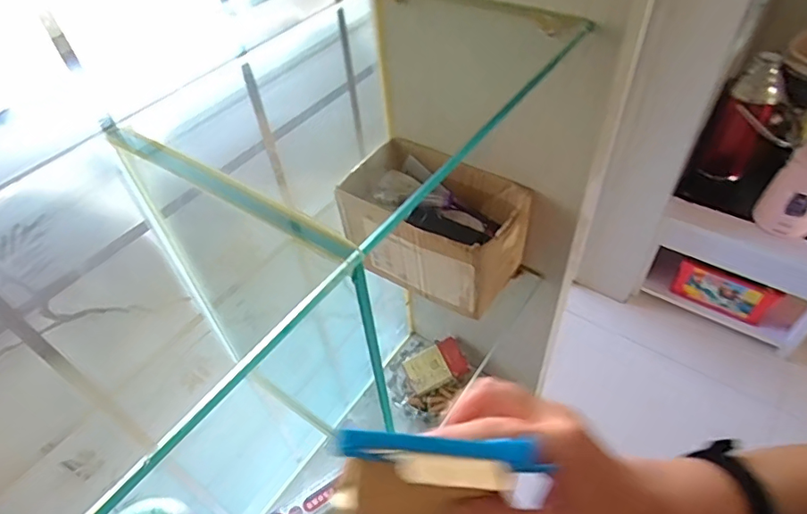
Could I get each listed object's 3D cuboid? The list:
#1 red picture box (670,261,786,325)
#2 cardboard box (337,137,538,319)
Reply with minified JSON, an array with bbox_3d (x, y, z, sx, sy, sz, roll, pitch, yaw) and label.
[{"bbox_3d":[0.923,0.102,1.460,0.248,0.150,0.017,26,55,26],"label":"red picture box"},{"bbox_3d":[0.030,-0.036,0.550,0.190,0.100,0.109,24,54,25],"label":"cardboard box"}]

